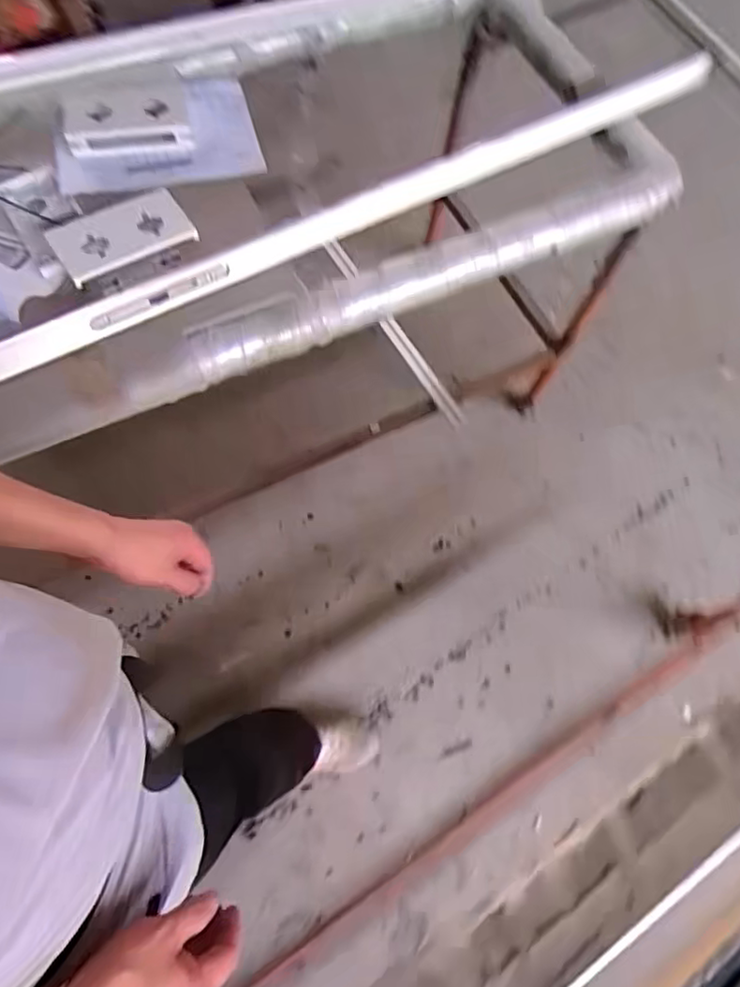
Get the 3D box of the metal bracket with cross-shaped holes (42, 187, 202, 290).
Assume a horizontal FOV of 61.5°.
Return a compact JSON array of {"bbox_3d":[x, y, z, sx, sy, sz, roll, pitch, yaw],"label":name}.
[{"bbox_3d":[-0.336,-0.350,0.840,0.173,0.020,0.105,-32,74,-15],"label":"metal bracket with cross-shaped holes"}]

